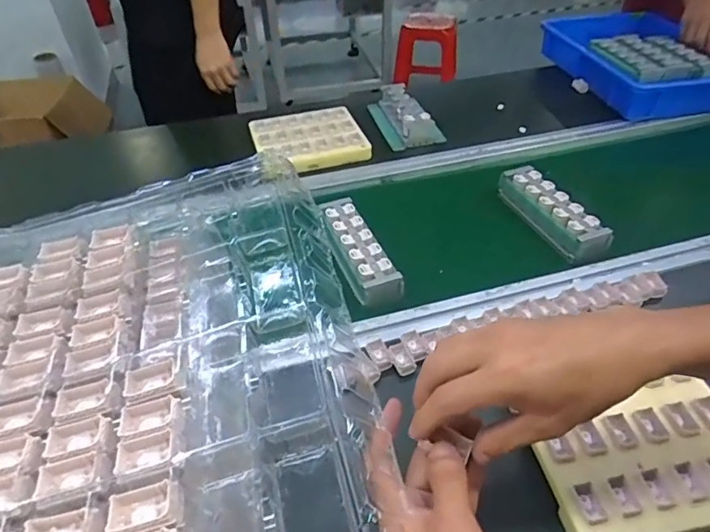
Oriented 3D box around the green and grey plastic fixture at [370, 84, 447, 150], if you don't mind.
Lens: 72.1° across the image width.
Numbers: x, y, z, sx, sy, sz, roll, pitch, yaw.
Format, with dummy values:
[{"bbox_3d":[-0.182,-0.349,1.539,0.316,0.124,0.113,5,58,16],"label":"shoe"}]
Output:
[{"bbox_3d":[0.097,-0.303,0.971,0.096,0.056,0.205,-10,43,-9],"label":"green and grey plastic fixture"}]

